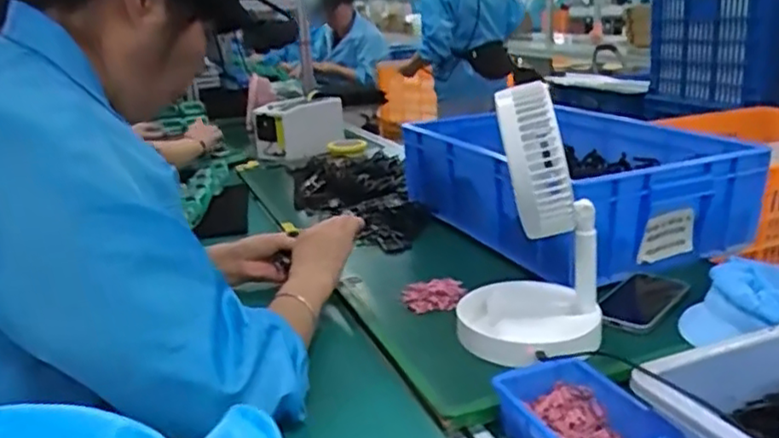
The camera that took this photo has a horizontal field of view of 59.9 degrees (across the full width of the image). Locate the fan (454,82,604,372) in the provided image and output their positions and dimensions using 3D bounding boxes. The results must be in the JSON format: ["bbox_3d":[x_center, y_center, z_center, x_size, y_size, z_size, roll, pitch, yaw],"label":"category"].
[{"bbox_3d":[0.151,-0.009,0.742,0.156,0.261,0.167,-1,18,10],"label":"fan"}]

